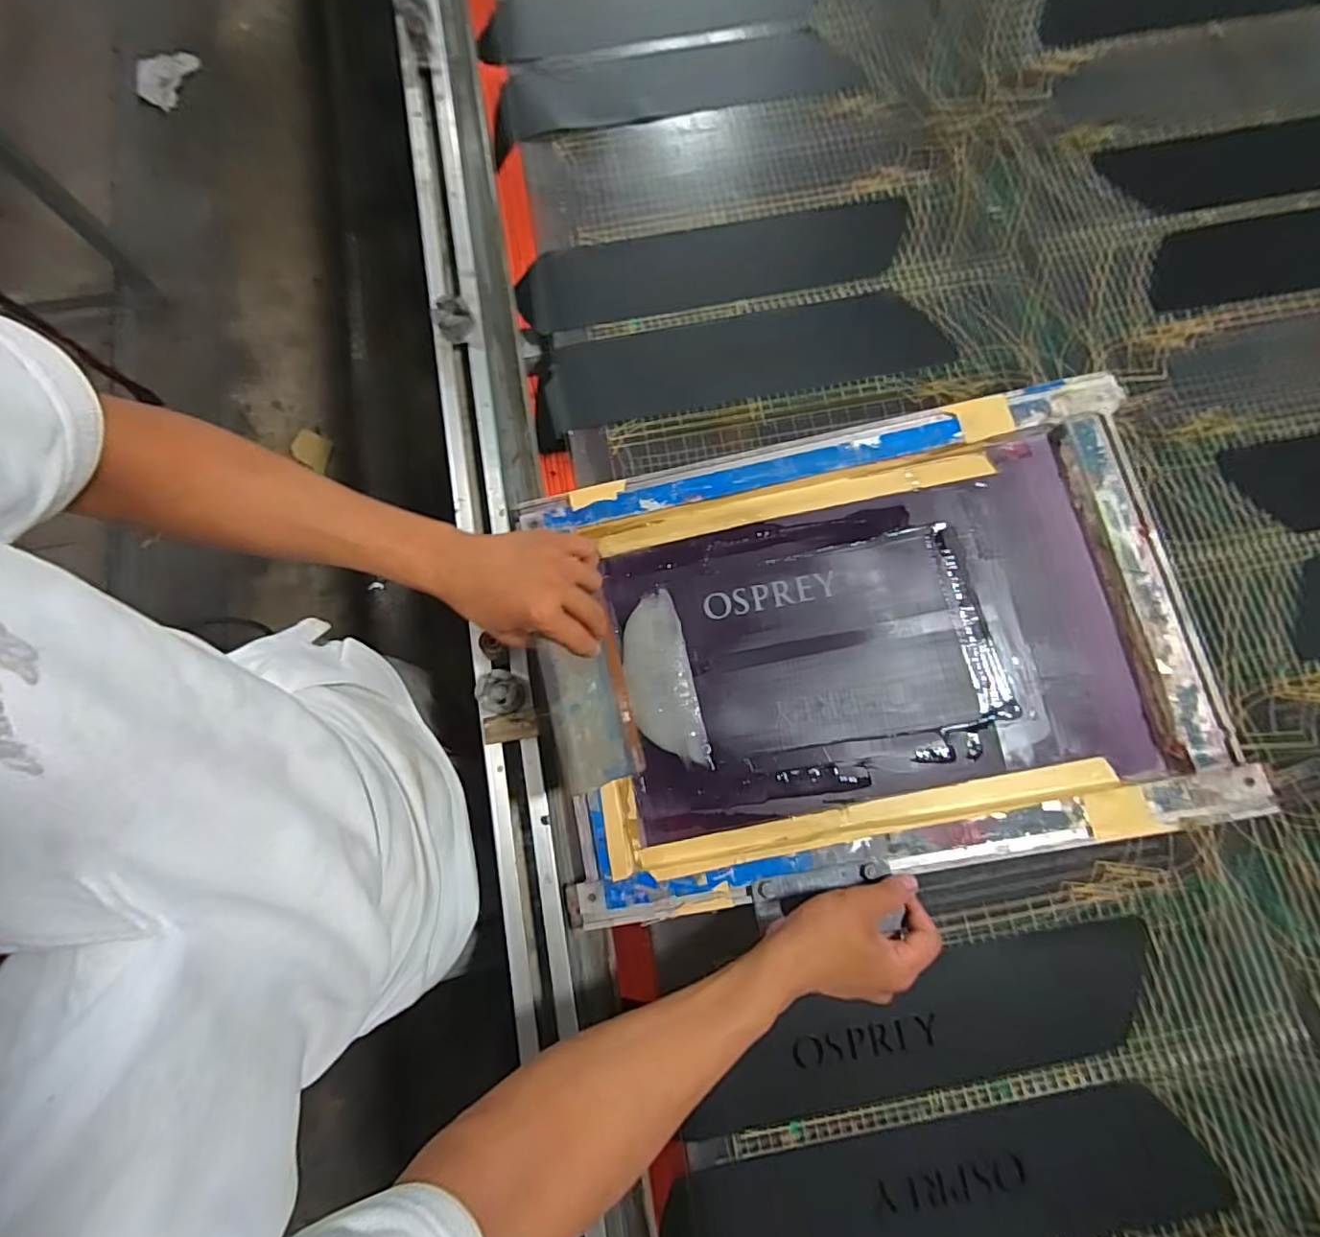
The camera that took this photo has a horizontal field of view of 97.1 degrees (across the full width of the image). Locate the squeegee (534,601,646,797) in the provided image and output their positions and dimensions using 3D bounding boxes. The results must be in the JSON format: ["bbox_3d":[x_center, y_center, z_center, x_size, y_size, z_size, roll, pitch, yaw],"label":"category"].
[{"bbox_3d":[-0.053,0.077,0.491,0.017,0.134,0.118,-17,79,15],"label":"squeegee"}]

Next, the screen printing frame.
[{"bbox_3d":[0.174,0.022,0.534,0.537,0.029,0.392,-11,78,4],"label":"screen printing frame"}]

